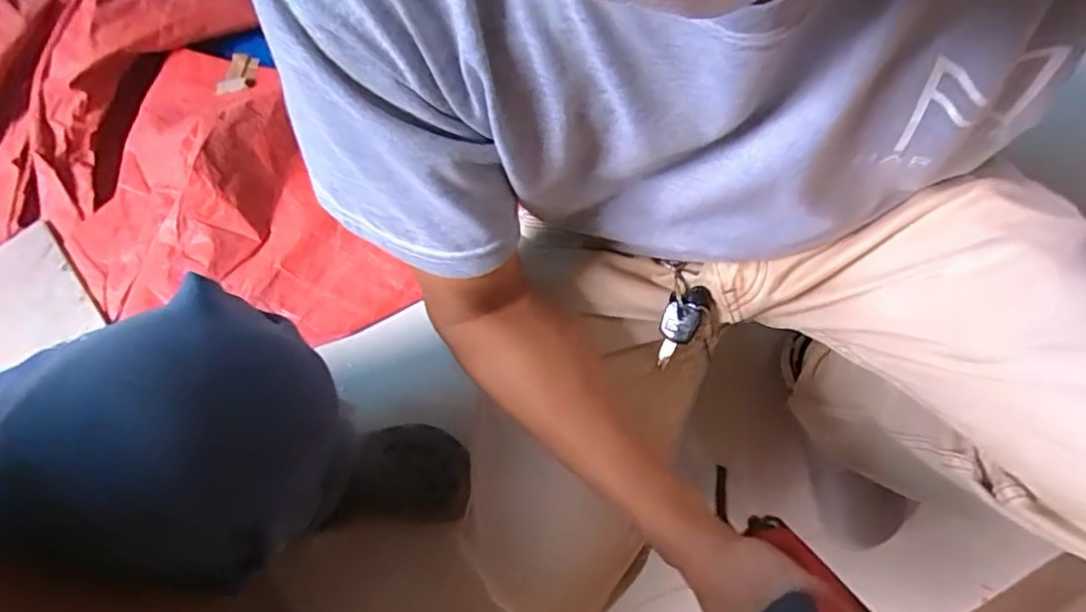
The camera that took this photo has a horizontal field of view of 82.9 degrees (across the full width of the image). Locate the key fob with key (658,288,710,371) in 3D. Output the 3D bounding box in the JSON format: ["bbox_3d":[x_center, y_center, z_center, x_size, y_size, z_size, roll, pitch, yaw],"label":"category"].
[{"bbox_3d":[0.106,0.016,0.483,0.029,0.008,0.068,29,99,11],"label":"key fob with key"}]

